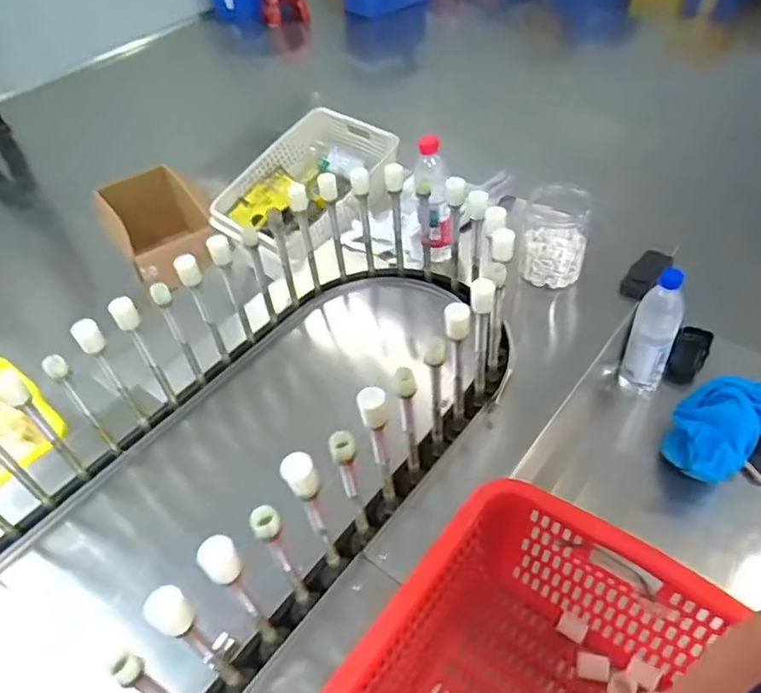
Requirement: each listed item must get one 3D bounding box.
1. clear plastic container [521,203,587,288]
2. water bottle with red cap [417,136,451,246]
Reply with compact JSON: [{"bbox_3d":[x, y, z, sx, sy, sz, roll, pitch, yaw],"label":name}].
[{"bbox_3d":[0.293,-0.188,0.992,0.101,0.127,0.124,8,45,14],"label":"clear plastic container"},{"bbox_3d":[0.090,-0.242,0.994,0.050,0.217,0.059,-16,44,-10],"label":"water bottle with red cap"}]

